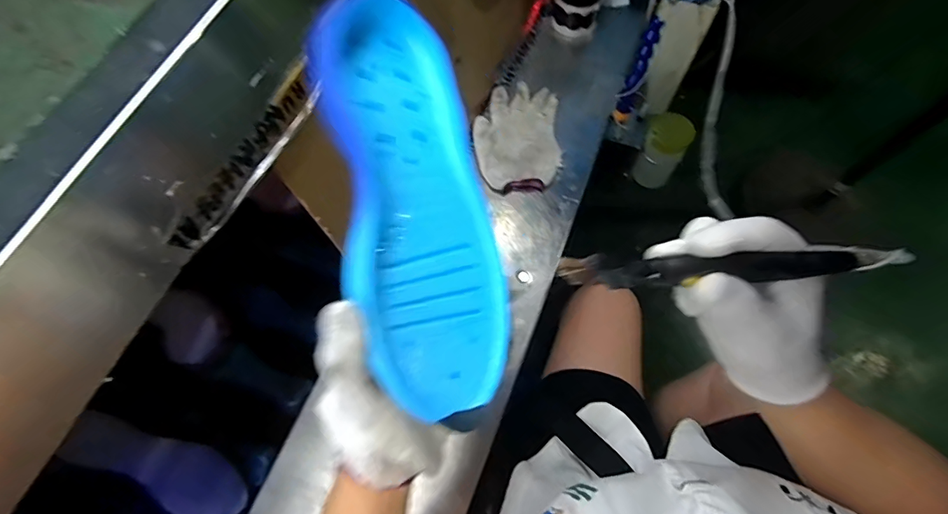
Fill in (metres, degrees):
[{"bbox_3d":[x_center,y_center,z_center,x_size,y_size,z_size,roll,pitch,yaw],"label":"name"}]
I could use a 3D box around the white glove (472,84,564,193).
[{"bbox_3d":[0.069,-0.193,0.724,0.133,0.018,0.192,-2,67,2],"label":"white glove"}]

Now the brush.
[{"bbox_3d":[0.132,0.004,0.231,0.173,0.011,0.016,-4,67,4],"label":"brush"}]

